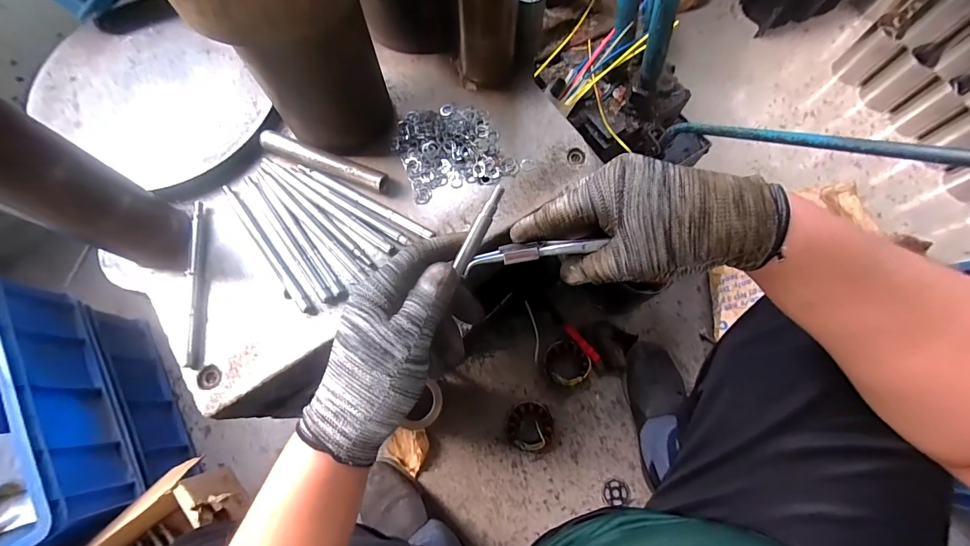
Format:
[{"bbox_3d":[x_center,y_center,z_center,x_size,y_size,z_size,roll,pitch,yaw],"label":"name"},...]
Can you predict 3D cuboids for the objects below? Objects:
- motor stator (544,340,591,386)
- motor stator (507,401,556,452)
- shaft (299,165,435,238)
[{"bbox_3d":[0.153,0.174,0.781,0.084,0.045,0.080,0,72,0],"label":"motor stator"},{"bbox_3d":[0.084,0.280,0.749,0.084,0.043,0.081,0,72,0],"label":"motor stator"},{"bbox_3d":[-0.122,-0.072,0.416,0.155,0.008,0.012,26,74,8],"label":"shaft"}]

